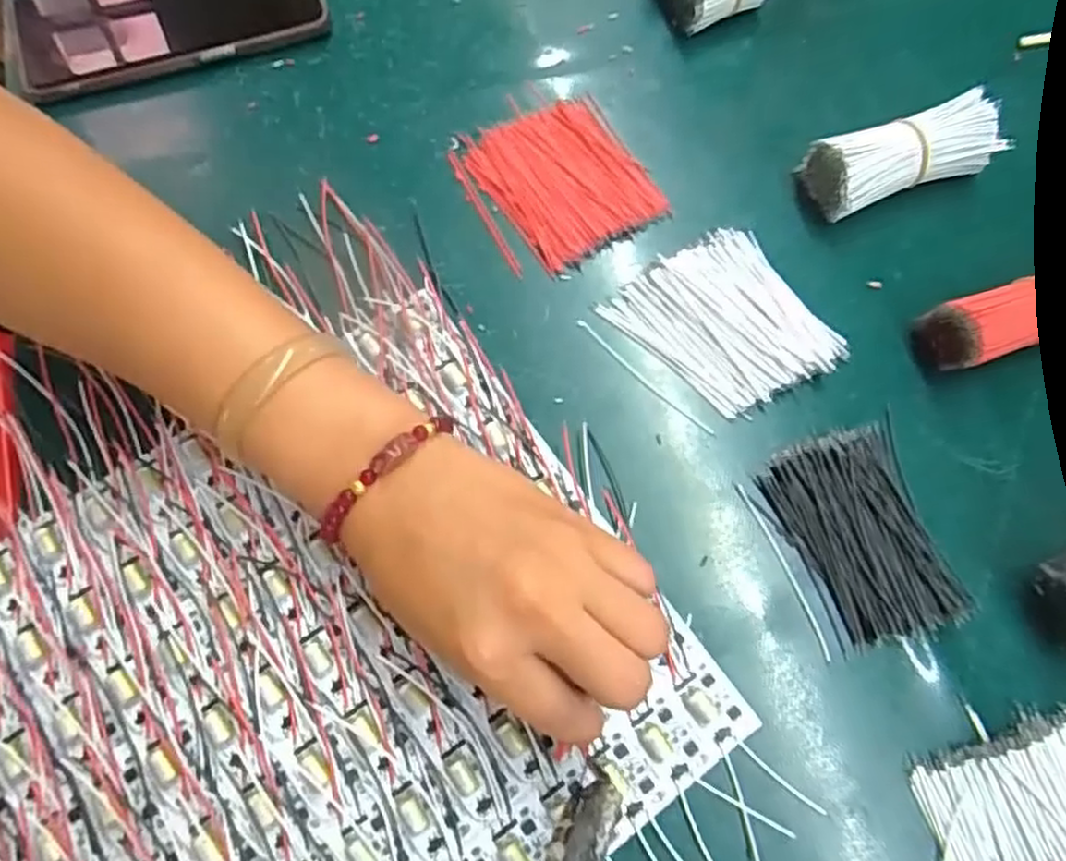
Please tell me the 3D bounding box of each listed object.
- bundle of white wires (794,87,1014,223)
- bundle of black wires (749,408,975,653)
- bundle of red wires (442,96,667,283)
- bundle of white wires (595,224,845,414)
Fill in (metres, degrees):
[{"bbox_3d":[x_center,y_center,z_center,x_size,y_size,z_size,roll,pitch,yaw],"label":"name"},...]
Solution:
[{"bbox_3d":[0.182,-0.136,0.366,0.087,0.037,0.036,-17,72,-6],"label":"bundle of white wires"},{"bbox_3d":[0.143,0.044,0.314,0.065,0.012,0.088,-17,72,-6],"label":"bundle of black wires"},{"bbox_3d":[0.013,-0.128,0.377,0.087,0.005,0.090,-27,73,-9],"label":"bundle of red wires"},{"bbox_3d":[0.091,-0.050,0.348,0.081,0.009,0.085,-30,74,-10],"label":"bundle of white wires"}]

